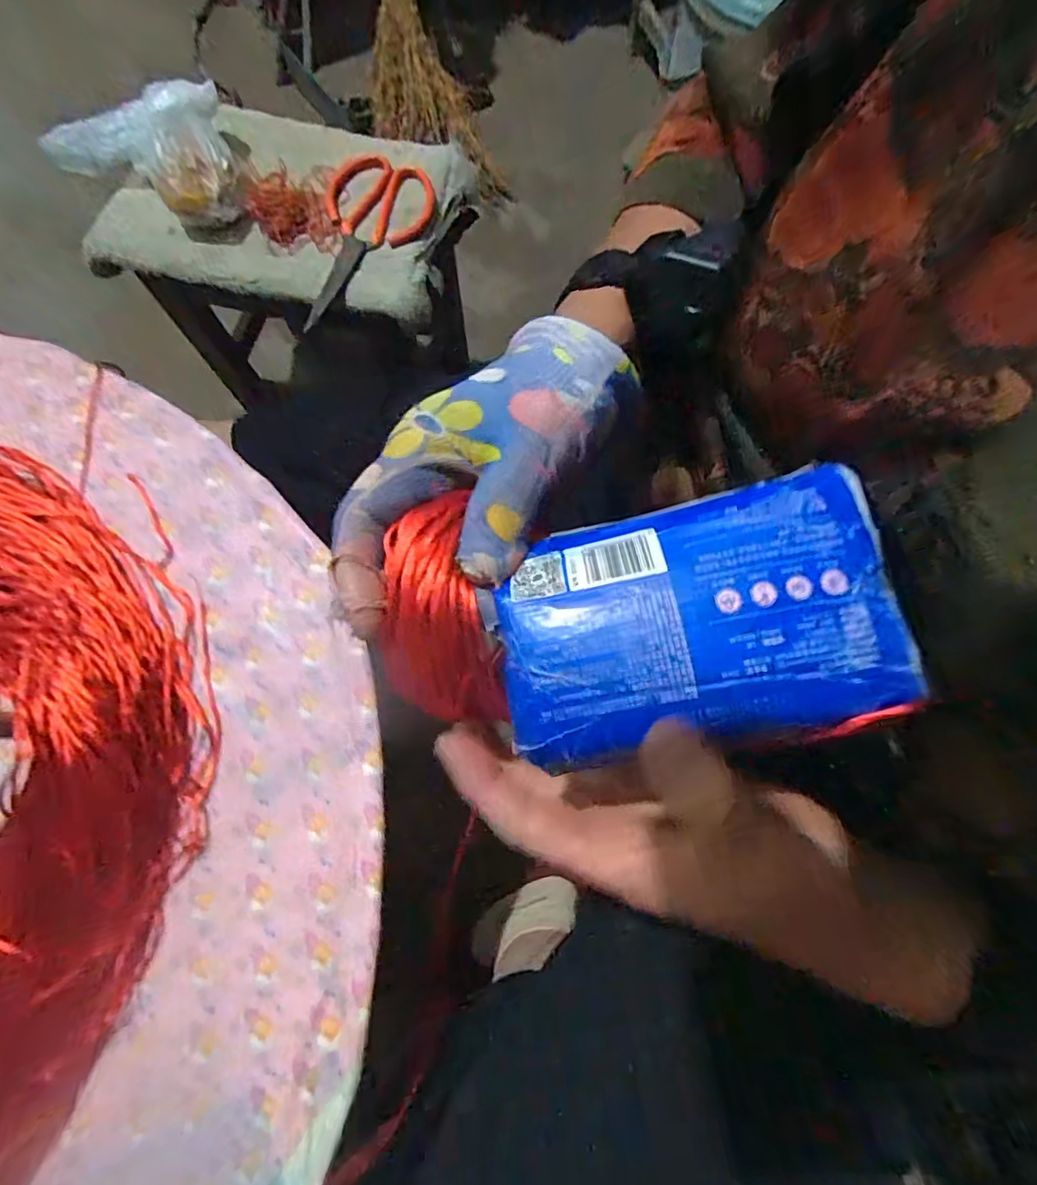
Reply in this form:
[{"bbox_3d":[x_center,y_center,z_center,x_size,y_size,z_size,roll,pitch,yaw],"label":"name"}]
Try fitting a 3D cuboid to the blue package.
[{"bbox_3d":[0.055,0.007,0.178,0.120,0.025,0.080,-9,77,-1],"label":"blue package"}]

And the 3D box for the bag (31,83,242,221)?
[{"bbox_3d":[-0.333,-0.423,0.507,0.196,0.055,0.113,28,76,6],"label":"bag"}]

